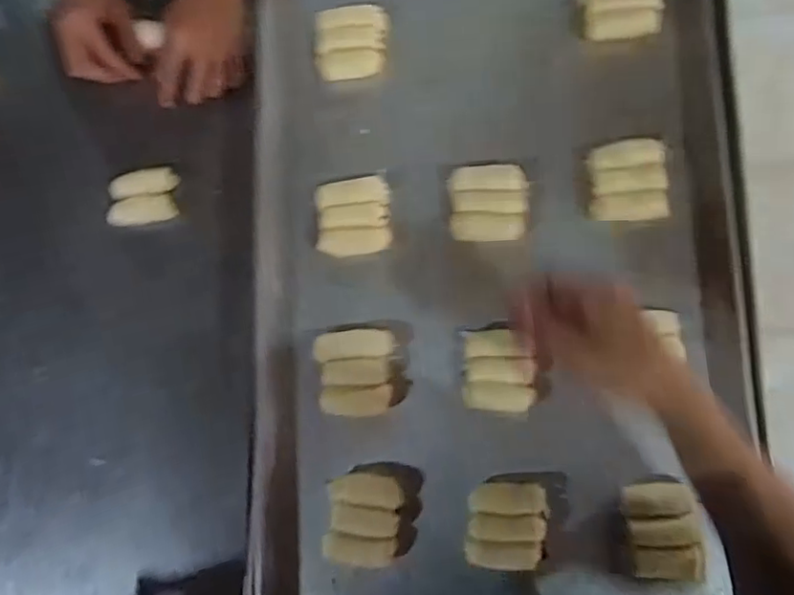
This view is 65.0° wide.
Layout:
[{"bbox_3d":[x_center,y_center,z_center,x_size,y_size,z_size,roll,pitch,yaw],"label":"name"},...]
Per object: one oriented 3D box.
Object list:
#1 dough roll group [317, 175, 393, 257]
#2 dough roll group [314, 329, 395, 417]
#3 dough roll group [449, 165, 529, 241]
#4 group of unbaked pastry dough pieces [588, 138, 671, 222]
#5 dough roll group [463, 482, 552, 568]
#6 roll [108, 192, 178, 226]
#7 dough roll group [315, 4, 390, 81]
[{"bbox_3d":[-0.043,-0.082,0.635,0.072,0.013,0.078,-5,80,5],"label":"dough roll group"},{"bbox_3d":[-0.039,0.073,0.606,0.072,0.015,0.082,-7,80,5],"label":"dough roll group"},{"bbox_3d":[0.093,-0.095,0.629,0.076,0.016,0.073,-1,88,8],"label":"dough roll group"},{"bbox_3d":[0.224,-0.113,0.603,0.070,0.031,0.076,-1,81,6],"label":"group of unbaked pastry dough pieces"},{"bbox_3d":[0.101,0.209,0.571,0.069,0.020,0.074,5,81,7],"label":"dough roll group"},{"bbox_3d":[-0.283,-0.096,0.691,0.077,0.018,0.033,-9,80,5],"label":"roll"},{"bbox_3d":[-0.047,-0.270,0.659,0.073,0.023,0.078,-2,81,6],"label":"dough roll group"}]

